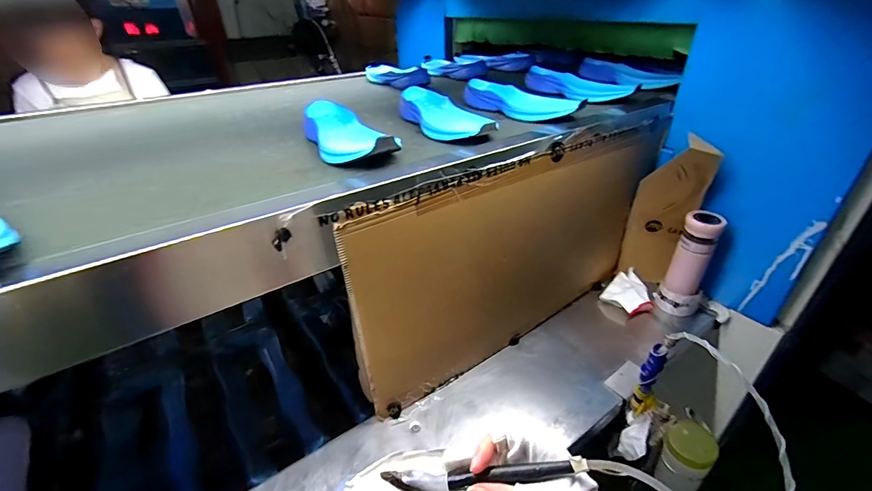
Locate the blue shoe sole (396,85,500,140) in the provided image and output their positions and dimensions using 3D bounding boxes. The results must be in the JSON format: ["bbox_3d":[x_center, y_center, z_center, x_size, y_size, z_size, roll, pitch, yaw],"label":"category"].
[{"bbox_3d":[0.006,-0.236,0.681,0.097,0.041,0.251,-11,30,-16],"label":"blue shoe sole"}]

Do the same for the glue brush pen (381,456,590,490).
[{"bbox_3d":[0.038,0.187,0.317,0.163,0.022,0.012,-11,27,10],"label":"glue brush pen"}]

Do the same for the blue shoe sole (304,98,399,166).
[{"bbox_3d":[-0.139,-0.178,0.600,0.098,0.048,0.244,-14,31,-20],"label":"blue shoe sole"}]

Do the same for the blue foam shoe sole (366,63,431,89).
[{"bbox_3d":[-0.114,-0.456,1.053,0.088,0.040,0.303,-17,32,-25],"label":"blue foam shoe sole"}]

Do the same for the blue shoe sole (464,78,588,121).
[{"bbox_3d":[0.158,-0.284,0.763,0.085,0.050,0.247,-20,33,-29],"label":"blue shoe sole"}]

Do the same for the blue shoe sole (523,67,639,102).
[{"bbox_3d":[0.311,-0.358,0.882,0.069,0.057,0.269,-26,37,-36],"label":"blue shoe sole"}]

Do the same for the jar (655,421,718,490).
[{"bbox_3d":[0.440,0.370,0.687,0.074,0.103,0.073,-23,35,-33],"label":"jar"}]

